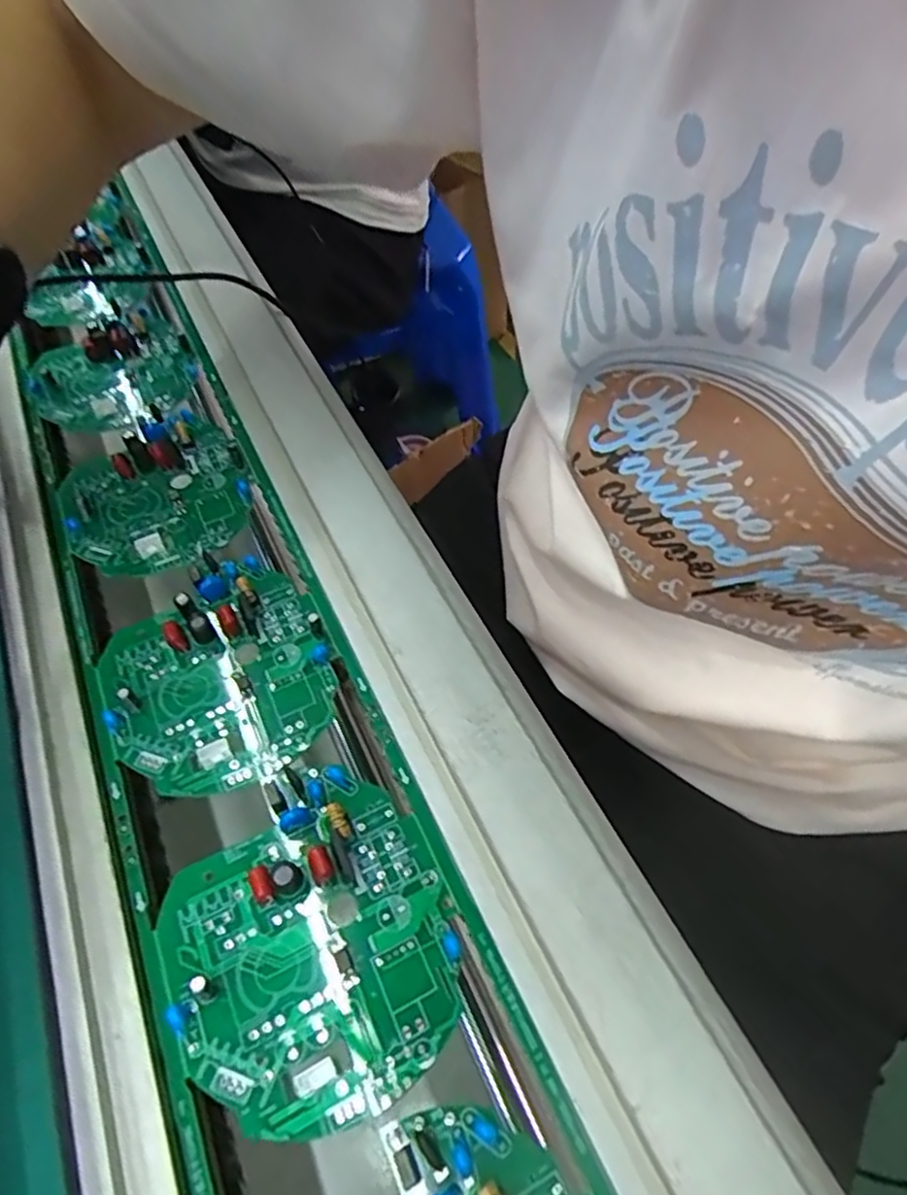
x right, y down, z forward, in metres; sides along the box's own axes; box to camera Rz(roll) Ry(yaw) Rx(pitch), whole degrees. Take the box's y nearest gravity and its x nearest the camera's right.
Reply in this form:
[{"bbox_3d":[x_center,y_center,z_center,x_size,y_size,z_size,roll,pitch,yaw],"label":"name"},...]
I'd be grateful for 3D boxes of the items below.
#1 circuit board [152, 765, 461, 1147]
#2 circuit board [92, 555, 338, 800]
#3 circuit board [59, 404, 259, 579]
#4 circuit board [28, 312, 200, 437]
[{"bbox_3d":[-0.044,0.100,0.202,0.081,0.010,0.092,-22,56,-14],"label":"circuit board"},{"bbox_3d":[-0.088,0.028,0.253,0.080,0.015,0.085,-29,59,-16],"label":"circuit board"},{"bbox_3d":[-0.136,-0.049,0.310,0.079,0.015,0.086,-28,59,-15],"label":"circuit board"},{"bbox_3d":[-0.176,-0.117,0.356,0.080,0.015,0.077,-35,61,-19],"label":"circuit board"}]

